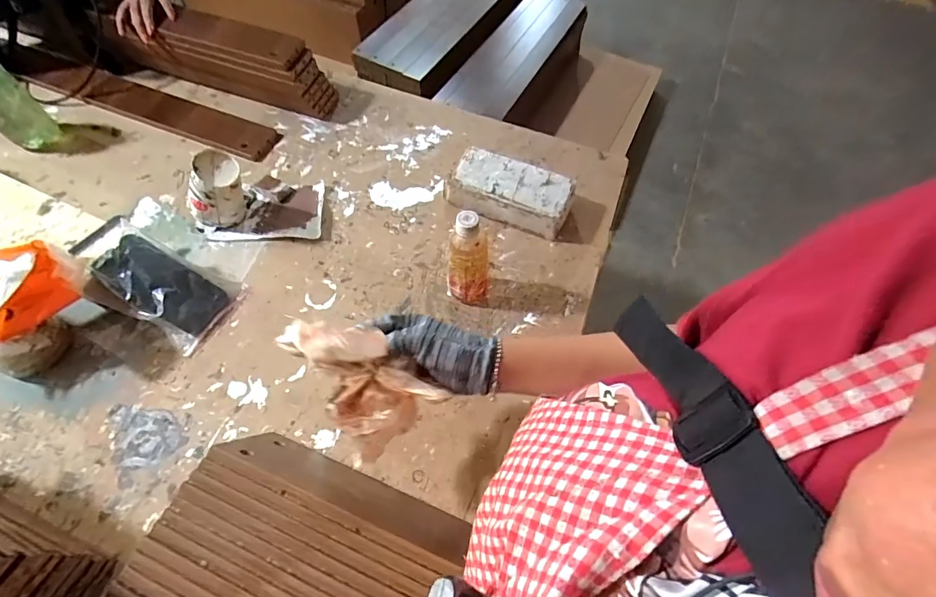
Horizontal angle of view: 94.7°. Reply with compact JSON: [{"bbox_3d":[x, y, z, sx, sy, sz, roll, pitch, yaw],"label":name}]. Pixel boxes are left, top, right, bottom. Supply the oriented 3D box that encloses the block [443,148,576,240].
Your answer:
[{"bbox_3d":[0.074,-0.189,0.763,0.215,0.069,0.103,18,60,10],"label":"block"}]

